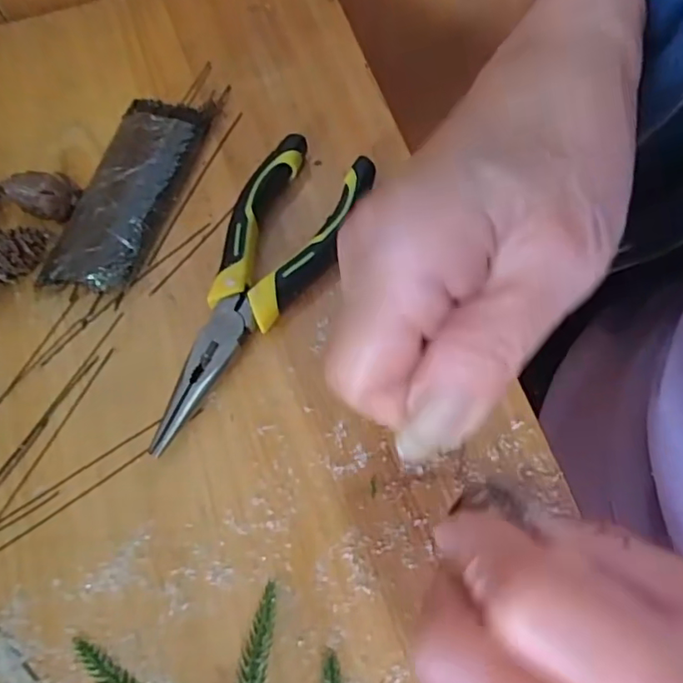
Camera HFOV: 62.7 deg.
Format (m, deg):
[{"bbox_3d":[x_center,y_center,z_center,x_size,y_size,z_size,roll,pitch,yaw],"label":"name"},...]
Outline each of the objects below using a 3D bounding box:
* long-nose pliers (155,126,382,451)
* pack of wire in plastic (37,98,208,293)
[{"bbox_3d":[-0.039,-0.024,0.252,0.051,0.018,0.157,22,70,10],"label":"long-nose pliers"},{"bbox_3d":[-0.105,-0.073,0.274,0.044,0.017,0.107,14,69,7],"label":"pack of wire in plastic"}]

